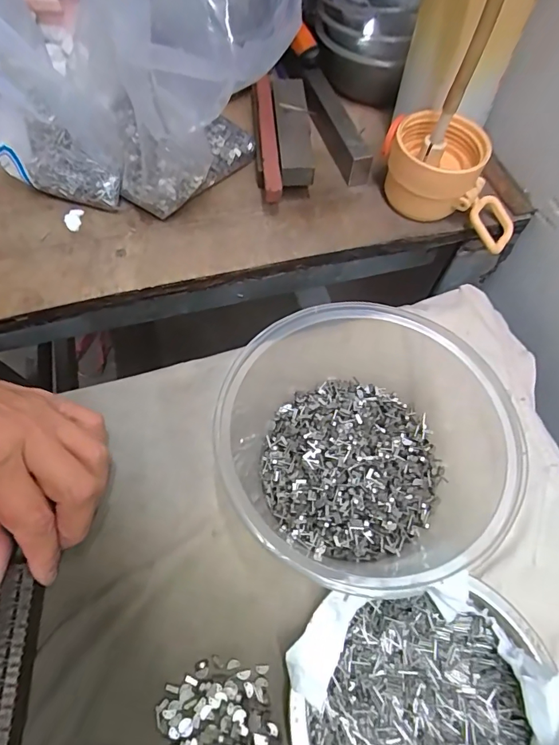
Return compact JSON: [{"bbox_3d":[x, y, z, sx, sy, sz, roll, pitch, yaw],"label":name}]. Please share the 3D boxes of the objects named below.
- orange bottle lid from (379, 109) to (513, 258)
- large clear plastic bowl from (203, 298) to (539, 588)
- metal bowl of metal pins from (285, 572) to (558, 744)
[{"bbox_3d":[0.125,-0.140,0.318,0.106,0.055,0.057,22,62,11],"label":"orange bottle lid"},{"bbox_3d":[0.042,0.037,0.236,0.136,0.068,0.128,1,60,-2],"label":"large clear plastic bowl"},{"bbox_3d":[0.066,0.154,0.193,0.116,0.031,0.106,1,60,-2],"label":"metal bowl of metal pins"}]

